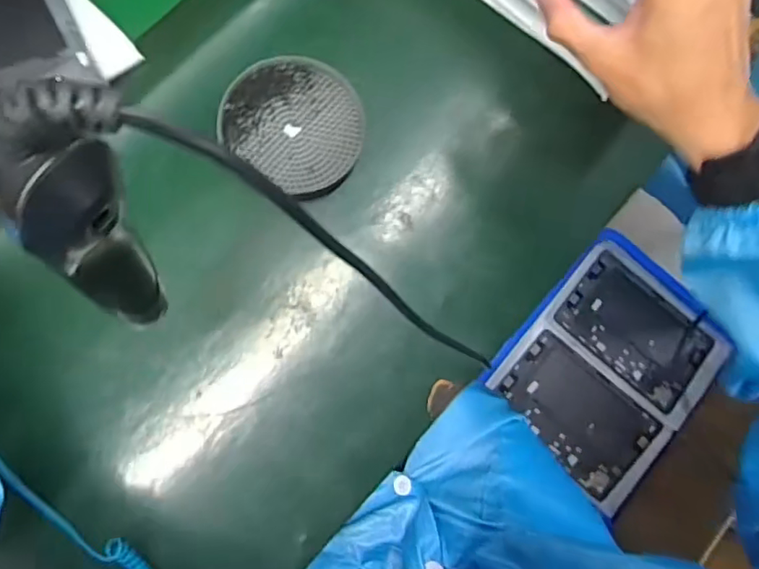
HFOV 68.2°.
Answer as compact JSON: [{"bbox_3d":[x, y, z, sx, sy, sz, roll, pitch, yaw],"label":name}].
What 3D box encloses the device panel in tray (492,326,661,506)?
[{"bbox_3d":[0.331,0.218,0.952,0.250,0.035,0.163,40,80,6],"label":"device panel in tray"}]

